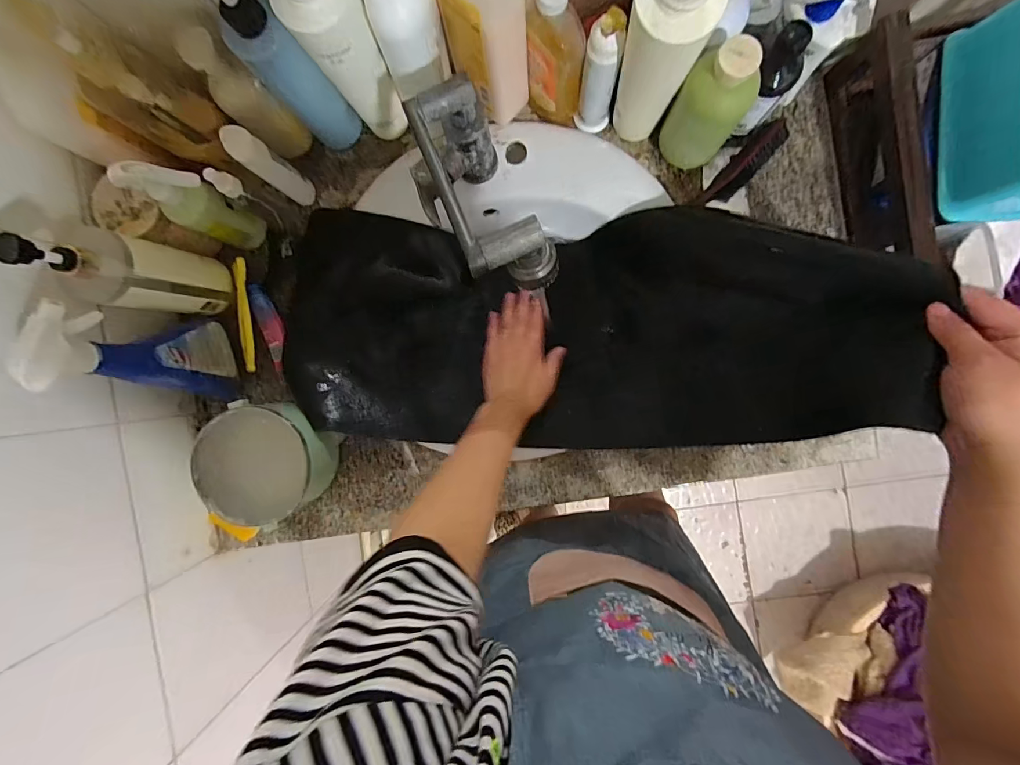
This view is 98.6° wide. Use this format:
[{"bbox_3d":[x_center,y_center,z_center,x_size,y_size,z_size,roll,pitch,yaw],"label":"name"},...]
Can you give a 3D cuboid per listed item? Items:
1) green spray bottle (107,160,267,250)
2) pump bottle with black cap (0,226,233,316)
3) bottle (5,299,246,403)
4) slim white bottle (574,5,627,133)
[{"bbox_3d":[-0.364,-0.205,0.514,0.048,0.175,0.055,23,93,4],"label":"green spray bottle"},{"bbox_3d":[-0.433,-0.126,0.493,0.088,0.217,0.083,6,91,5],"label":"pump bottle with black cap"},{"bbox_3d":[-0.397,-0.025,0.480,0.043,0.230,0.100,5,91,5],"label":"bottle"},{"bbox_3d":[0.099,-0.337,0.490,0.036,0.155,0.030,18,92,4],"label":"slim white bottle"}]

